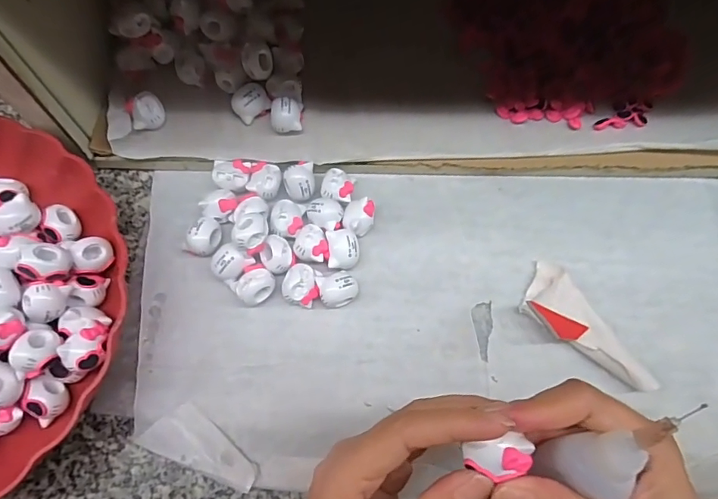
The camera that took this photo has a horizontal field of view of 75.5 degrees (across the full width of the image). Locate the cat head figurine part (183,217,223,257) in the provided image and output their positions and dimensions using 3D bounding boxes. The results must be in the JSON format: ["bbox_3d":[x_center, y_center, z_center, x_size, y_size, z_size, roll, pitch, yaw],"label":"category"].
[{"bbox_3d":[-0.103,-0.007,0.308,0.020,0.019,0.027,38,74,14],"label":"cat head figurine part"}]

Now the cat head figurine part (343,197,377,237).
[{"bbox_3d":[0.000,-0.021,0.320,0.020,0.021,0.025,15,70,7],"label":"cat head figurine part"}]

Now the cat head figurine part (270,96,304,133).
[{"bbox_3d":[-0.051,-0.095,0.330,0.021,0.020,0.025,0,69,1],"label":"cat head figurine part"}]

